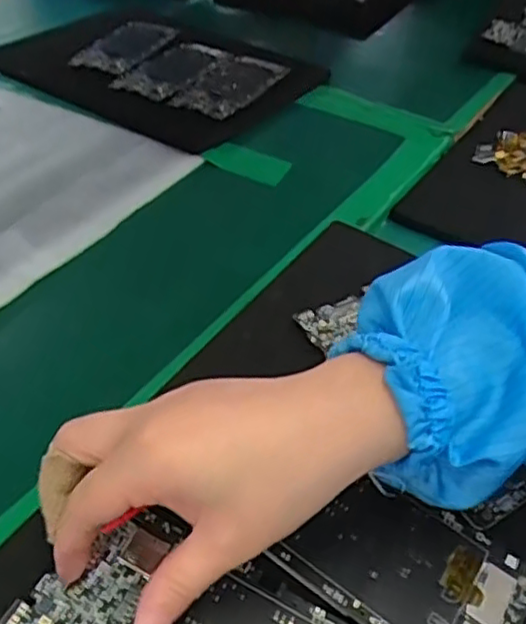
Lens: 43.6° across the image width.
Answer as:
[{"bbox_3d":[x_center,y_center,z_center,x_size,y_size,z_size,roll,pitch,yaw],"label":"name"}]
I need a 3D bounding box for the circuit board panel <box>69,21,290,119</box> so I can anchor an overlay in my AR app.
[{"bbox_3d":[-0.110,-0.308,0.822,0.278,0.014,0.178,32,51,28],"label":"circuit board panel"}]

